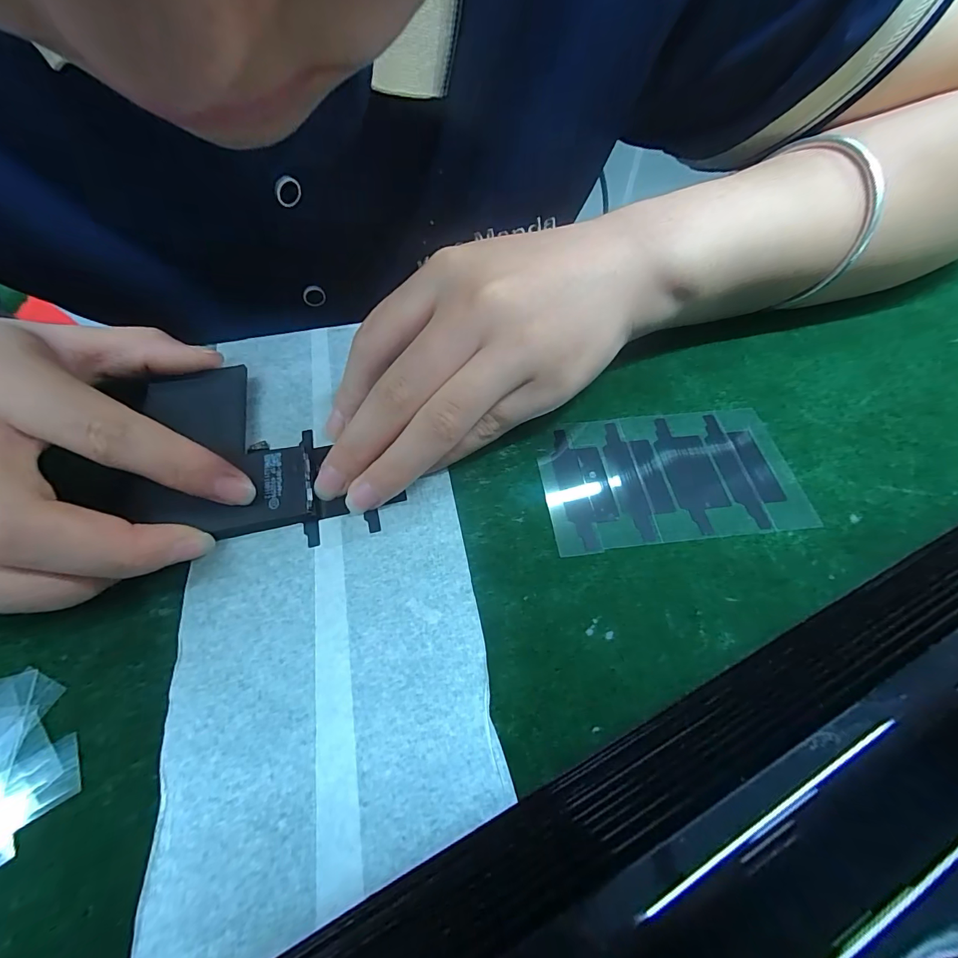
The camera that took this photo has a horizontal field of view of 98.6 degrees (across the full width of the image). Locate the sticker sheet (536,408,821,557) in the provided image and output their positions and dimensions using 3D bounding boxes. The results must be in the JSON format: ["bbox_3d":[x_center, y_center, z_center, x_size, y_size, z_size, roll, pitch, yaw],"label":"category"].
[{"bbox_3d":[0.071,-0.003,0.156,0.093,0.004,0.055,-6,58,-3],"label":"sticker sheet"}]

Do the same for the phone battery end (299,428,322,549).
[{"bbox_3d":[-0.063,0.001,0.154,0.007,0.006,0.051,-12,61,-8],"label":"phone battery end"}]

